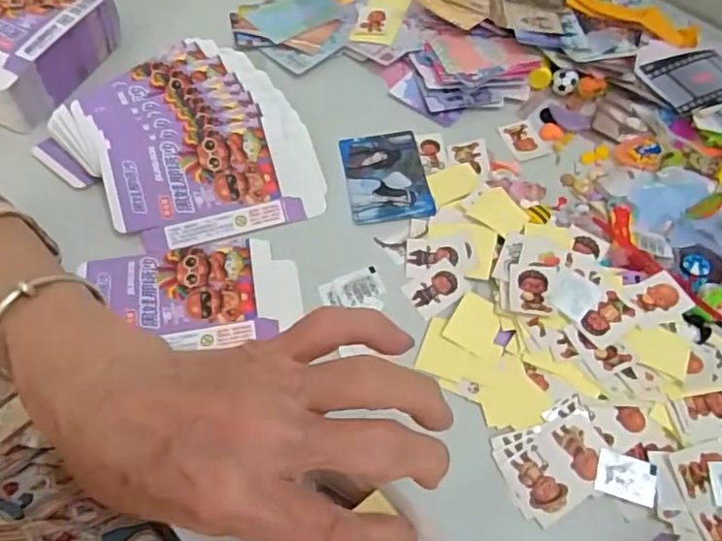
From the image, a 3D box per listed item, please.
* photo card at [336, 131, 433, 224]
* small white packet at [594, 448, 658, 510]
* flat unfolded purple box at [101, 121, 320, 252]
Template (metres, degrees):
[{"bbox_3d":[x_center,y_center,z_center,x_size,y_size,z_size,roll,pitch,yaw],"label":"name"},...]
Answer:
[{"bbox_3d":[0.019,-0.073,0.450,0.062,0.004,0.087,-8,60,-4],"label":"photo card"},{"bbox_3d":[0.153,0.119,0.328,0.033,0.005,0.024,17,61,10],"label":"small white packet"},{"bbox_3d":[-0.108,-0.064,0.424,0.150,0.008,0.084,-13,83,-10],"label":"flat unfolded purple box"}]

